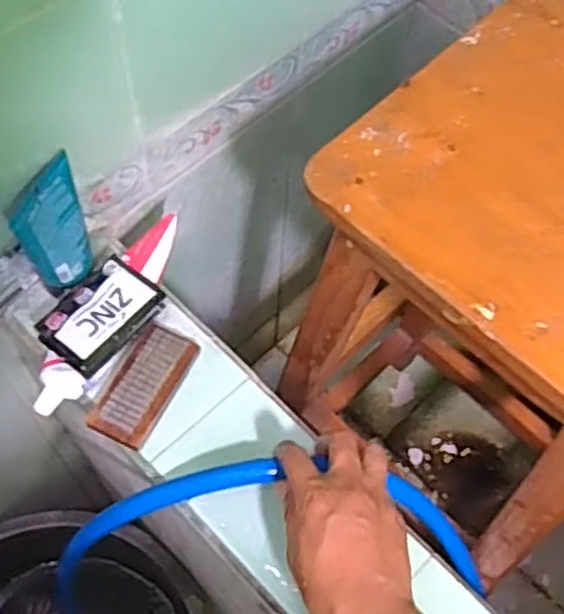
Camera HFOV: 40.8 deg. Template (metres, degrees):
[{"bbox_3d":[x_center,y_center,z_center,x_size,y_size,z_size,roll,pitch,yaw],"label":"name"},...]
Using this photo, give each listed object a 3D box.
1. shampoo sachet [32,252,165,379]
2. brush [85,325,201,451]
[{"bbox_3d":[-0.149,0.006,0.624,0.060,0.020,0.095,38,65,16],"label":"shampoo sachet"},{"bbox_3d":[-0.110,0.062,0.608,0.043,0.026,0.103,23,62,9],"label":"brush"}]

